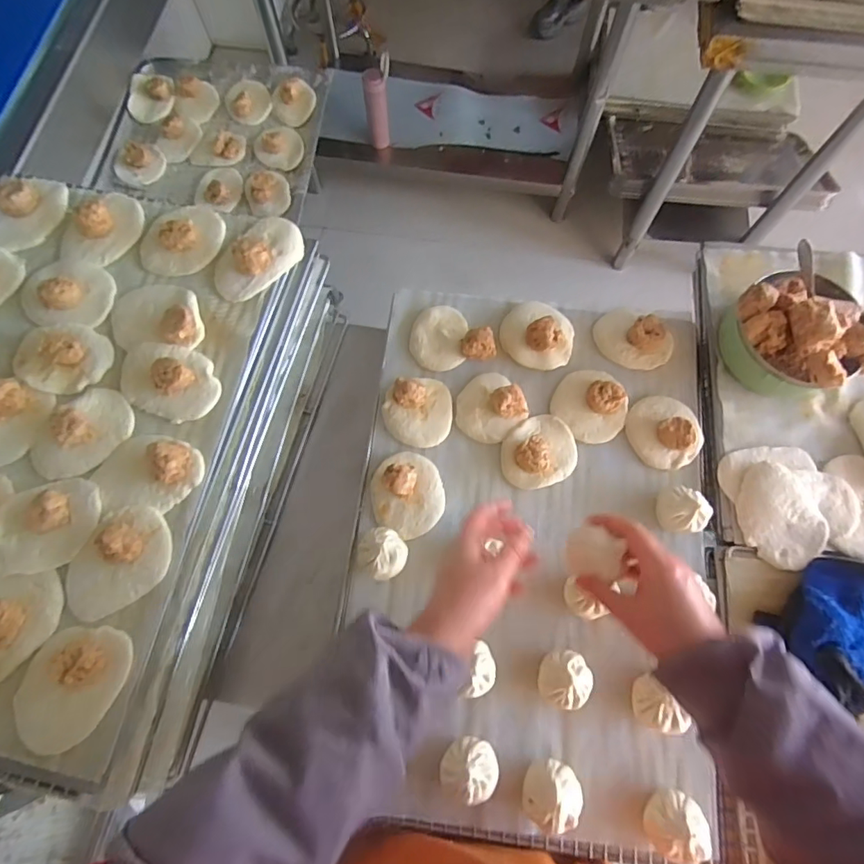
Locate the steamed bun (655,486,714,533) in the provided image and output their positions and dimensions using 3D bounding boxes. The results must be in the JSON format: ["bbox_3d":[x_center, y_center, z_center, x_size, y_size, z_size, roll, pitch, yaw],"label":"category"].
[{"bbox_3d":[0.278,0.087,0.551,0.045,0.050,0.048,-2,73,-1],"label":"steamed bun"}]

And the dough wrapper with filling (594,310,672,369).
[{"bbox_3d":[0.256,-0.119,0.623,0.096,0.034,0.063,28,75,8],"label":"dough wrapper with filling"}]

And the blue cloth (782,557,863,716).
[{"bbox_3d":[0.413,0.187,0.493,0.106,0.064,0.153,28,75,8],"label":"blue cloth"}]

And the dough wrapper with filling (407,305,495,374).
[{"bbox_3d":[0.024,-0.126,0.628,0.102,0.031,0.086,-7,73,-2],"label":"dough wrapper with filling"}]

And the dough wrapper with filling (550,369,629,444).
[{"bbox_3d":[0.196,-0.036,0.599,0.082,0.034,0.089,0,73,0],"label":"dough wrapper with filling"}]

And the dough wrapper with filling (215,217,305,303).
[{"bbox_3d":[-0.208,-0.209,0.577,0.077,0.034,0.121,31,75,9],"label":"dough wrapper with filling"}]

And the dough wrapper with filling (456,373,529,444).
[{"bbox_3d":[0.070,-0.034,0.593,0.081,0.038,0.076,0,73,0],"label":"dough wrapper with filling"}]

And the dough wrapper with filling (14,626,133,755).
[{"bbox_3d":[-0.322,0.226,0.440,0.093,0.027,0.096,-13,73,-4],"label":"dough wrapper with filling"}]

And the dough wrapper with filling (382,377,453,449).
[{"bbox_3d":[-0.016,-0.026,0.593,0.082,0.039,0.080,0,73,0],"label":"dough wrapper with filling"}]

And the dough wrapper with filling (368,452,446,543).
[{"bbox_3d":[-0.028,0.068,0.562,0.081,0.039,0.097,-8,73,-3],"label":"dough wrapper with filling"}]

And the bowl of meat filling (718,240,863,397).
[{"bbox_3d":[0.428,-0.117,0.564,0.146,0.119,0.133,0,73,0],"label":"bowl of meat filling"}]

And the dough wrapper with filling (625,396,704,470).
[{"bbox_3d":[0.279,-0.004,0.586,0.085,0.035,0.091,0,73,0],"label":"dough wrapper with filling"}]

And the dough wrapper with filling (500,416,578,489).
[{"bbox_3d":[0.127,0.022,0.584,0.091,0.030,0.079,-29,75,-9],"label":"dough wrapper with filling"}]

